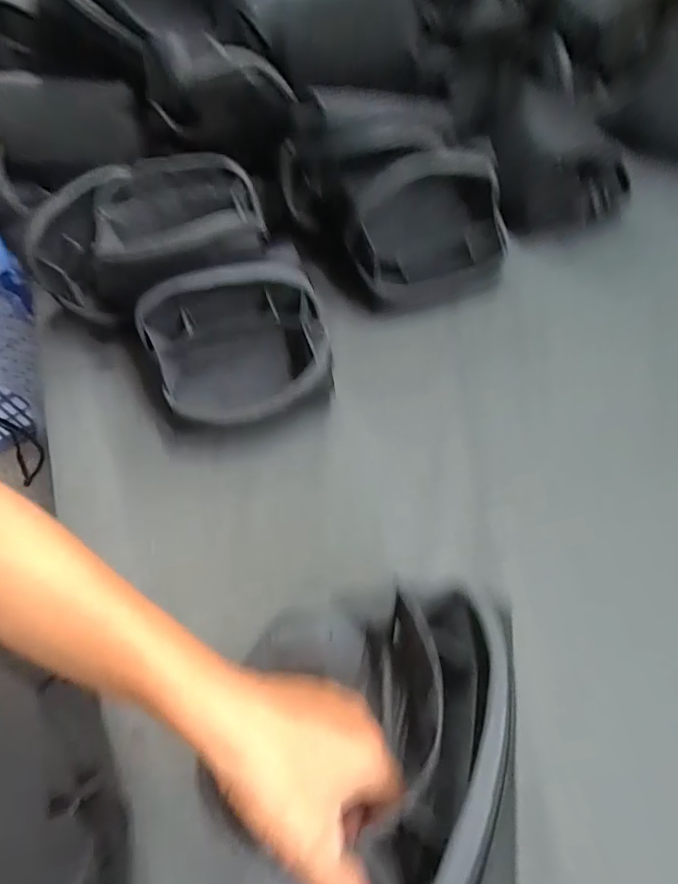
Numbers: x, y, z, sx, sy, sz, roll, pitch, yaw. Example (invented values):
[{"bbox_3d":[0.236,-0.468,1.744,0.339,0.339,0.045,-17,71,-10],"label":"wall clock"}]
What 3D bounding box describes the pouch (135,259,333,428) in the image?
[{"bbox_3d":[-0.097,-0.092,0.461,0.169,0.142,0.070,-11,12,-7],"label":"pouch"}]

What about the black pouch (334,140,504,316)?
[{"bbox_3d":[0.092,-0.222,0.512,0.184,0.138,0.085,-16,56,-6],"label":"black pouch"}]

